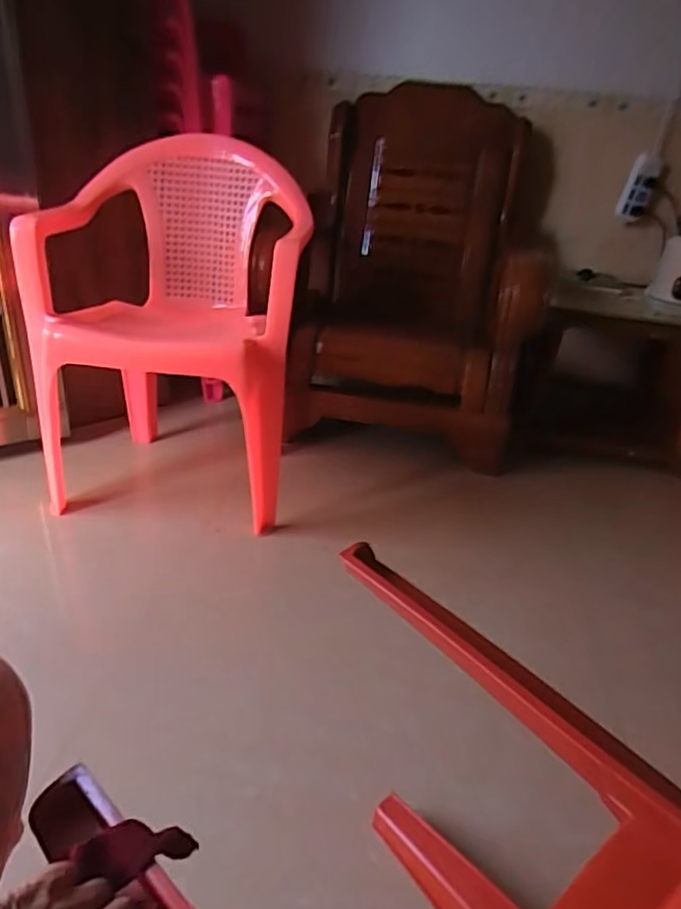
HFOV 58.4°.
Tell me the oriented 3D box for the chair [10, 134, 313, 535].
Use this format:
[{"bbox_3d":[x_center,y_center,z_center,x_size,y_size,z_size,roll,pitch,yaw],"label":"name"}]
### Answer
[{"bbox_3d":[-0.353,-0.313,1.343,0.504,0.657,0.552,4,28,-3],"label":"chair"}]

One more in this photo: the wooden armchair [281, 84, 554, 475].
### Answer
[{"bbox_3d":[0.204,-0.506,1.619,0.619,0.797,0.598,9,28,6],"label":"wooden armchair"}]

